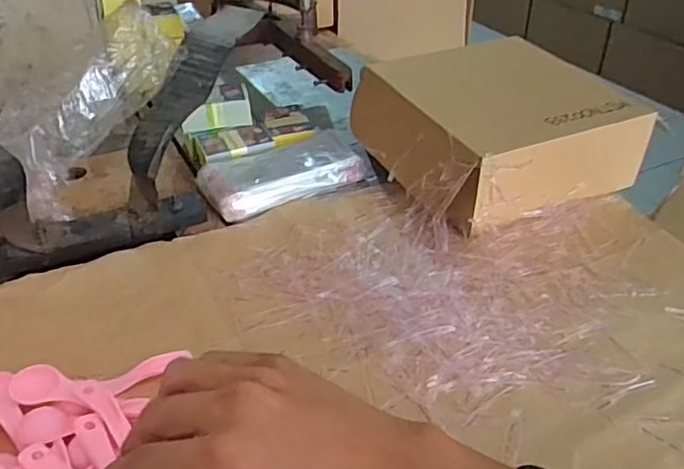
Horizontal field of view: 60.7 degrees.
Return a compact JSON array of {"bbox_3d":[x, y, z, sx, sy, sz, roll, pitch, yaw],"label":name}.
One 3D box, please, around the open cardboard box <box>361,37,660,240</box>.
[{"bbox_3d":[0.184,-0.122,0.724,0.287,0.107,0.231,-12,37,-16],"label":"open cardboard box"}]

